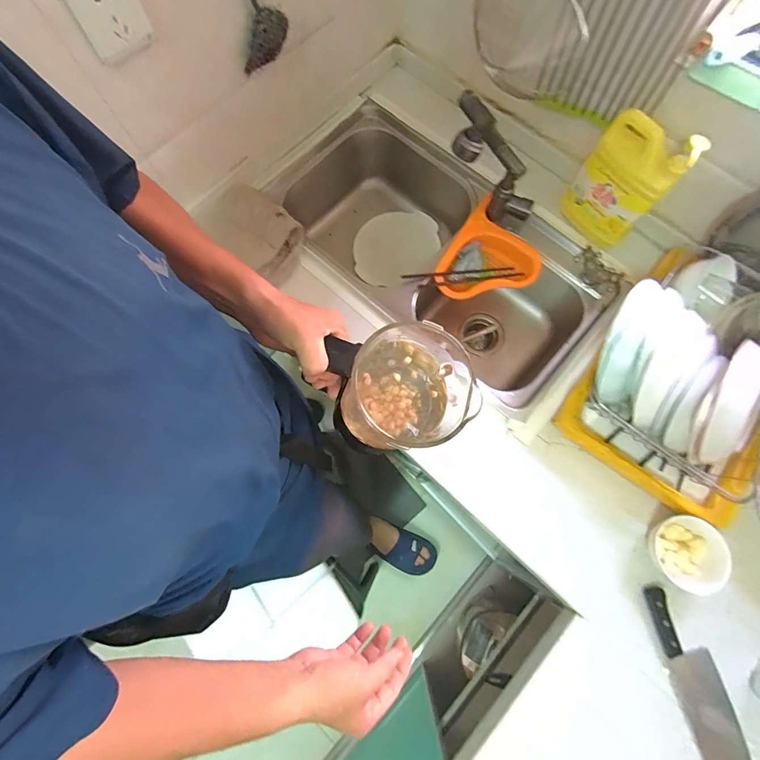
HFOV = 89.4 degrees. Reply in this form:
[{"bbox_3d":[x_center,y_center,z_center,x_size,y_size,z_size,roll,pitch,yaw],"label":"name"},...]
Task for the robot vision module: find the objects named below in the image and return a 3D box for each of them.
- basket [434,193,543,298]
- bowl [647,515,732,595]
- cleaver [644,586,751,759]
[{"bbox_3d":[0.229,-0.238,0.821,0.186,0.077,0.196,36,78,10],"label":"basket"},{"bbox_3d":[0.495,0.278,0.622,0.096,0.050,0.108,3,74,2],"label":"bowl"},{"bbox_3d":[0.491,0.459,0.589,0.073,0.019,0.265,-13,74,-3],"label":"cleaver"}]

